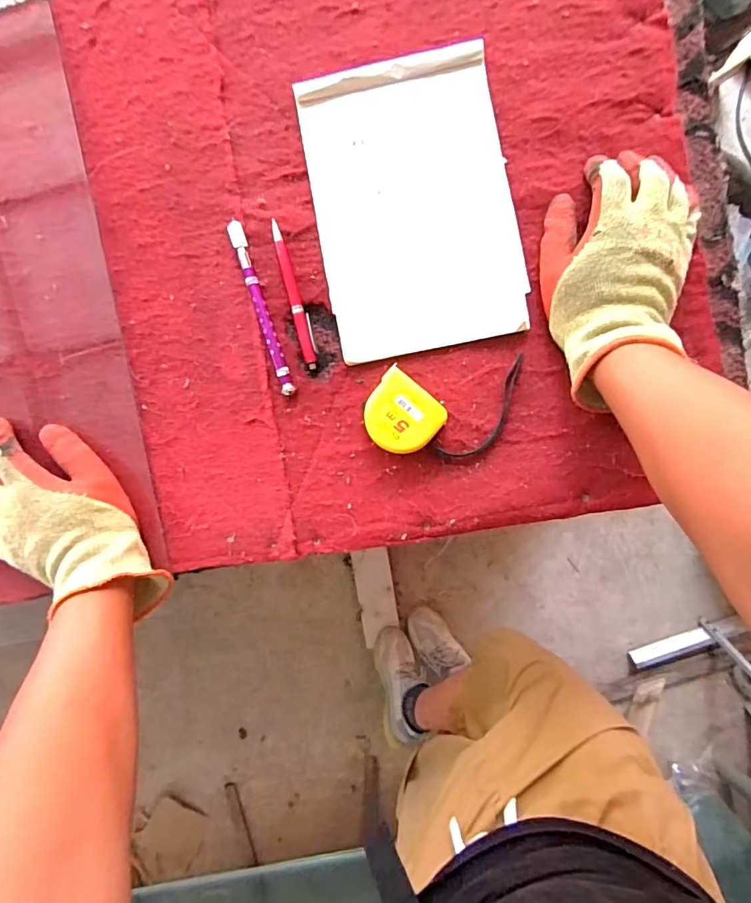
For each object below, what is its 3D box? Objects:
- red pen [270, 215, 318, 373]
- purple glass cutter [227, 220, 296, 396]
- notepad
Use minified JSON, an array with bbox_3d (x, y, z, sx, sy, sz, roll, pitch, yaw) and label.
[{"bbox_3d":[-0.076,-0.149,0.448,0.015,0.007,0.139,-13,92,2],"label":"red pen"},{"bbox_3d":[-0.107,-0.134,0.447,0.013,0.012,0.165,-17,92,3],"label":"purple glass cutter"},{"bbox_3d":[0.035,-0.228,0.440,0.179,0.011,0.260,-11,92,2],"label":"notepad"}]

